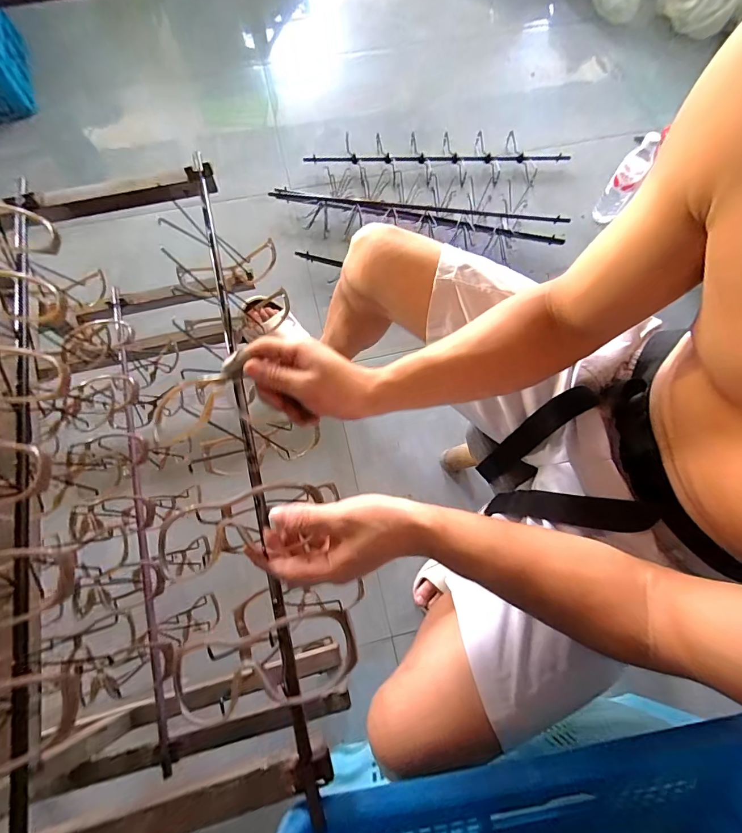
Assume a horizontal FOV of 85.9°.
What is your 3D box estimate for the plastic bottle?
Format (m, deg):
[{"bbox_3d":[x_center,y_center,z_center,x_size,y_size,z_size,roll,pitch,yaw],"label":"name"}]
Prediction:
[{"bbox_3d":[0.602,-0.562,0.938,0.055,0.187,0.059,-42,75,-15],"label":"plastic bottle"}]

